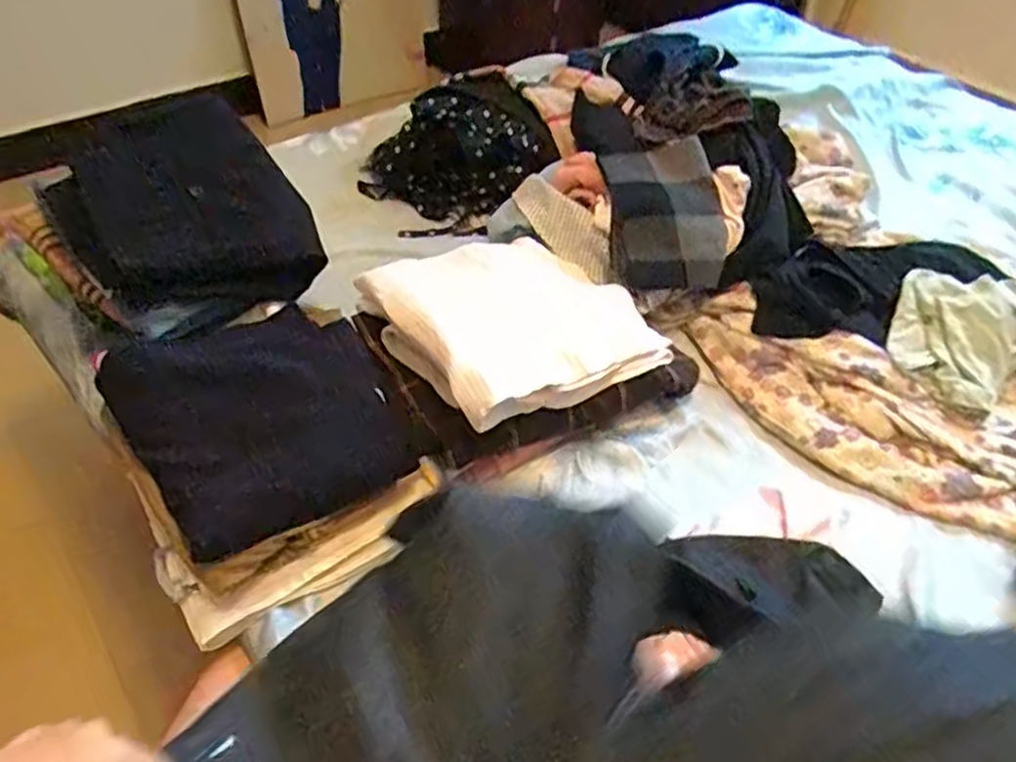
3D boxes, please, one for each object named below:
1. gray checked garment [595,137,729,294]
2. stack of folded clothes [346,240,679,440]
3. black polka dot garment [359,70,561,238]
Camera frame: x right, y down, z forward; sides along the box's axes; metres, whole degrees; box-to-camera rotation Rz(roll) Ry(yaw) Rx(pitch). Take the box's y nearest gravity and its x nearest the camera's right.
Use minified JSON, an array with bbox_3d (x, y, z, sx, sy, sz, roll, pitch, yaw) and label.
[{"bbox_3d":[0.216,-0.221,0.955,0.144,0.026,0.200,-11,82,-5],"label":"gray checked garment"},{"bbox_3d":[0.012,-0.089,0.857,0.299,0.079,0.276,-24,53,-24],"label":"stack of folded clothes"},{"bbox_3d":[-0.082,-0.357,1.117,0.198,0.168,0.241,34,53,26],"label":"black polka dot garment"}]

